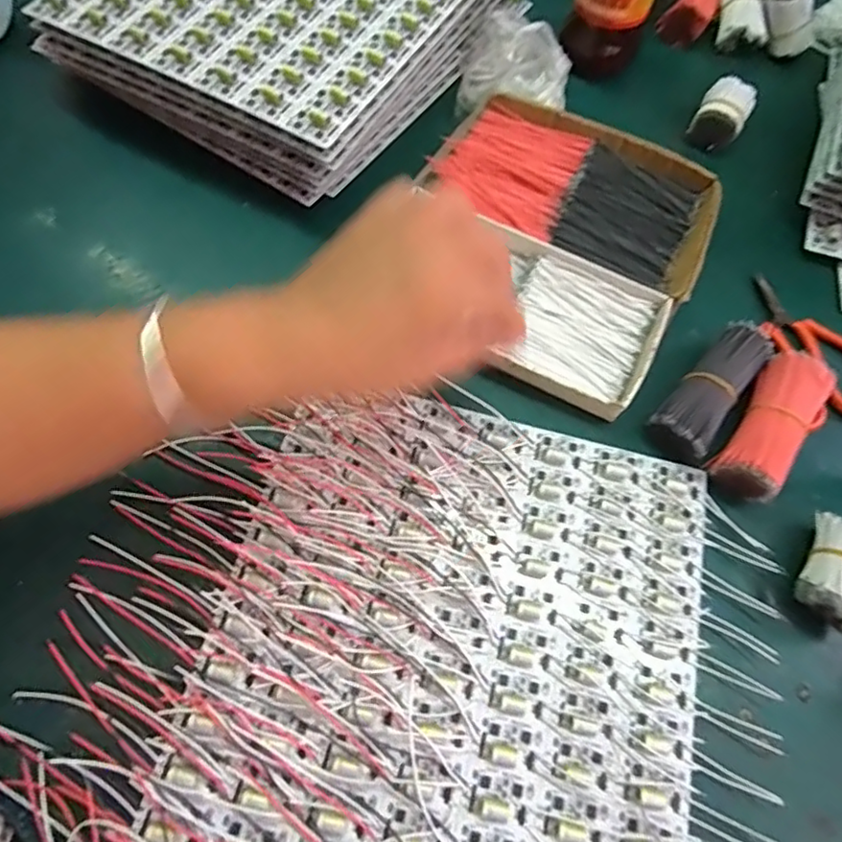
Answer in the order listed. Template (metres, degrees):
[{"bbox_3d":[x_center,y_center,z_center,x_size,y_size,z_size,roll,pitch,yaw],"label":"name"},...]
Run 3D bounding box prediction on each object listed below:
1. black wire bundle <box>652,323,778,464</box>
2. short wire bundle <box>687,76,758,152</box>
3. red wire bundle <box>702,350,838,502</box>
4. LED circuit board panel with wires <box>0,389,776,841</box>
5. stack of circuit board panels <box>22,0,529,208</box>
[{"bbox_3d":[0.173,-0.018,0.351,0.034,0.026,0.090,40,70,16],"label":"black wire bundle"},{"bbox_3d":[0.237,-0.240,0.464,0.036,0.027,0.052,31,67,13],"label":"short wire bundle"},{"bbox_3d":[0.202,0.002,0.340,0.034,0.030,0.090,33,68,14],"label":"red wire bundle"},{"bbox_3d":[-0.007,0.116,0.289,0.330,0.021,0.280,15,65,6],"label":"LED circuit board panel with wires"},{"bbox_3d":[-0.089,-0.321,0.457,0.250,0.063,0.303,33,68,14],"label":"stack of circuit board panels"}]

